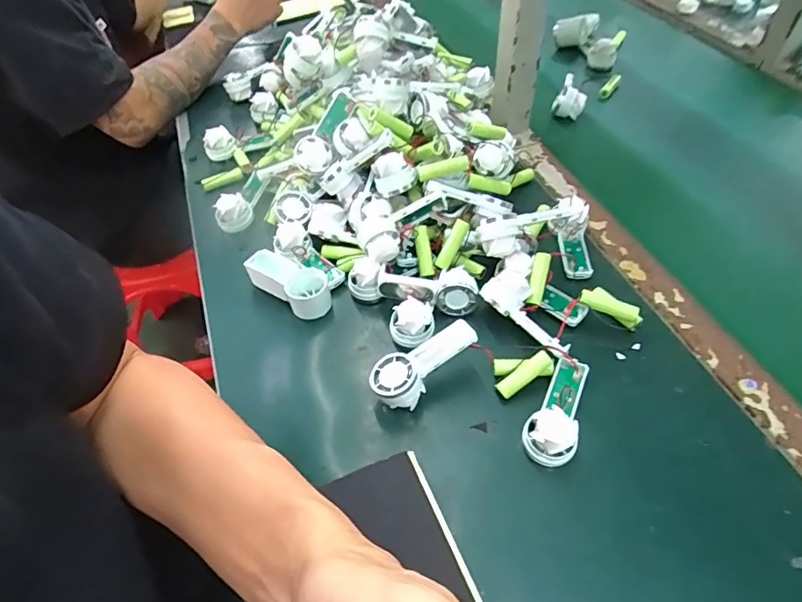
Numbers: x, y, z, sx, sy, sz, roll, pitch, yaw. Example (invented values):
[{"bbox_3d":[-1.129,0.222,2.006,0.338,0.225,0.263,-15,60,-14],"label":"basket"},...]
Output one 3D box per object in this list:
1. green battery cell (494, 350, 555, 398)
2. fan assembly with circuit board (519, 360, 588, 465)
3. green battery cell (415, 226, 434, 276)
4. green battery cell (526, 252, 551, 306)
[{"bbox_3d":[0.103,0.061,0.417,0.052,0.014,0.014,-36,59,-3],"label":"green battery cell"},{"bbox_3d":[0.125,0.083,0.390,0.037,0.033,0.091,20,55,18],"label":"fan assembly with circuit board"},{"bbox_3d":[0.022,-0.049,0.488,0.014,0.048,0.014,-10,11,-4],"label":"green battery cell"},{"bbox_3d":[0.127,-0.021,0.458,0.015,0.014,0.053,14,71,12],"label":"green battery cell"}]

